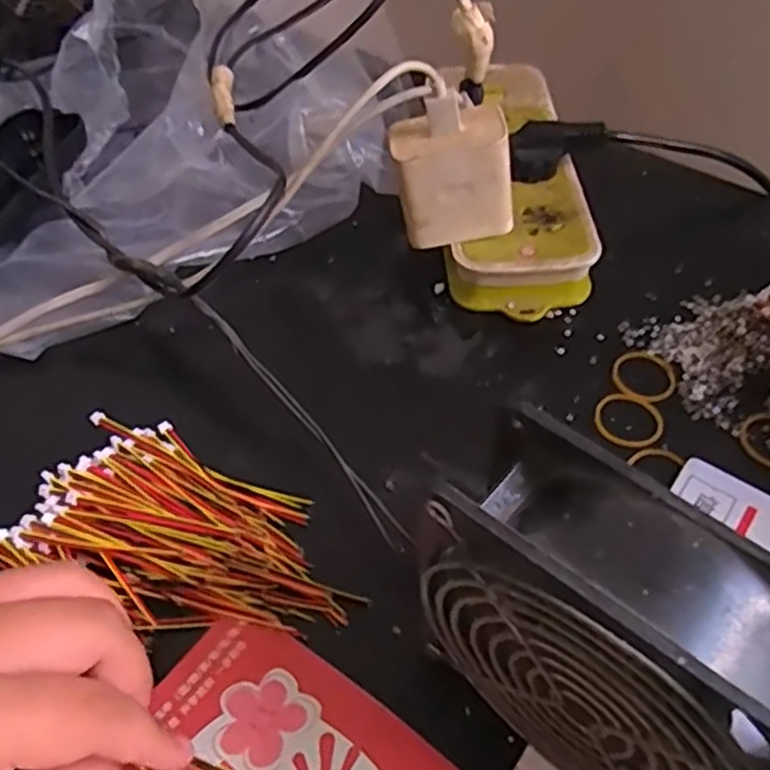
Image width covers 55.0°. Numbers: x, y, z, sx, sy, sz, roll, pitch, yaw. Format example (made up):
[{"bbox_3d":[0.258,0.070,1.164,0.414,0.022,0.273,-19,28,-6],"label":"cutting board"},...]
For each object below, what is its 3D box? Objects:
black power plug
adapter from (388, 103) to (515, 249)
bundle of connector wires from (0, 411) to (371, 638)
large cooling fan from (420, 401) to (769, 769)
[{"bbox_3d":[0.091,-0.130,0.406,0.053,0.024,0.023,-19,53,-12],"label":"black power plug"},{"bbox_3d":[0.033,-0.098,0.358,0.056,0.060,0.029,-5,51,-1],"label":"adapter"},{"bbox_3d":[-0.080,0.061,0.301,0.138,0.015,0.077,20,56,16],"label":"bundle of connector wires"},{"bbox_3d":[0.069,0.083,0.215,0.123,0.117,0.048,33,60,24],"label":"large cooling fan"}]

